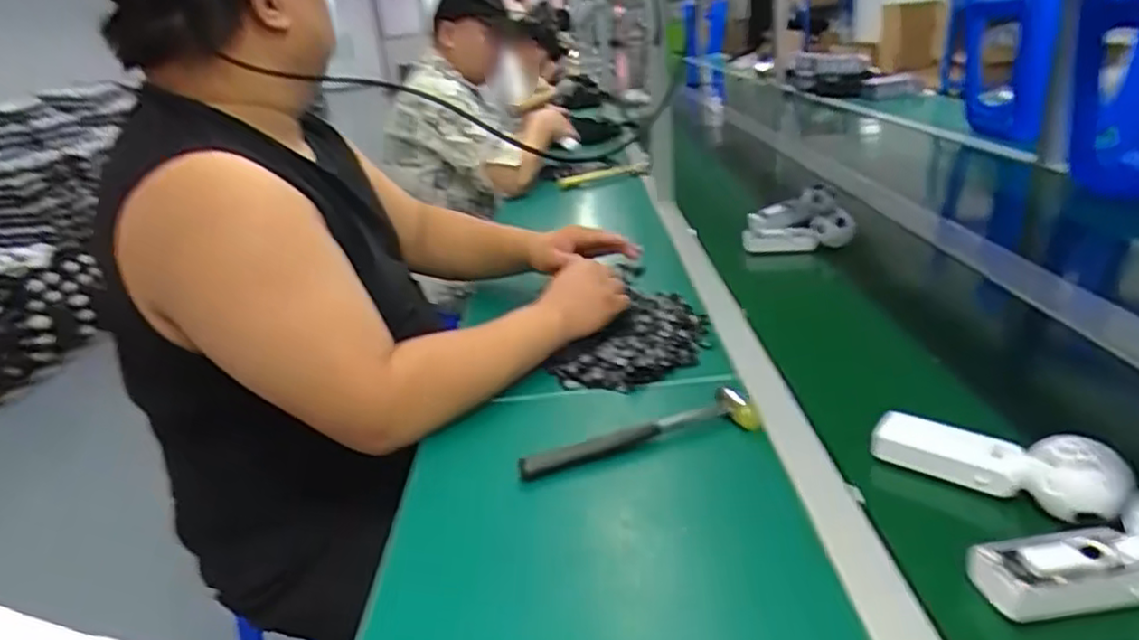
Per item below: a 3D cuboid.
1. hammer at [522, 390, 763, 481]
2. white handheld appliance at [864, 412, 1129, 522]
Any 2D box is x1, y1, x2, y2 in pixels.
[{"bbox_3d":[0.067,0.112,0.670,0.238,0.027,0.053,-10,24,-13],"label":"hammer"},{"bbox_3d":[0.346,0.111,0.556,0.176,0.059,0.035,18,32,42],"label":"white handheld appliance"}]

